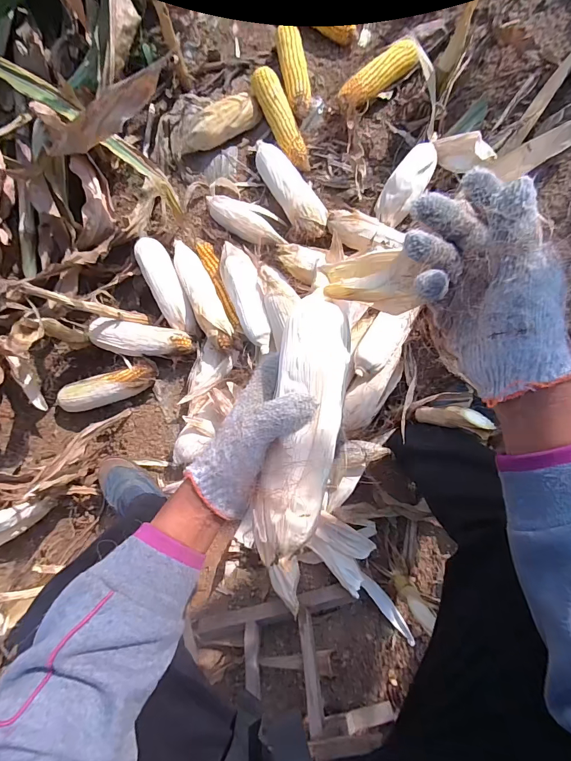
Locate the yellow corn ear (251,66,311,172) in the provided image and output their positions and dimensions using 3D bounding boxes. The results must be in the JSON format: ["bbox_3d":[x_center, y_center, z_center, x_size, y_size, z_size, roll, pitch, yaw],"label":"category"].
[{"bbox_3d":[-0.008,-0.545,0.778,0.052,0.051,0.222,-26,88,-5],"label":"yellow corn ear"}]

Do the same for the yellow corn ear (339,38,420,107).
[{"bbox_3d":[0.189,-0.633,0.784,0.214,0.067,0.060,-43,90,-6],"label":"yellow corn ear"}]

